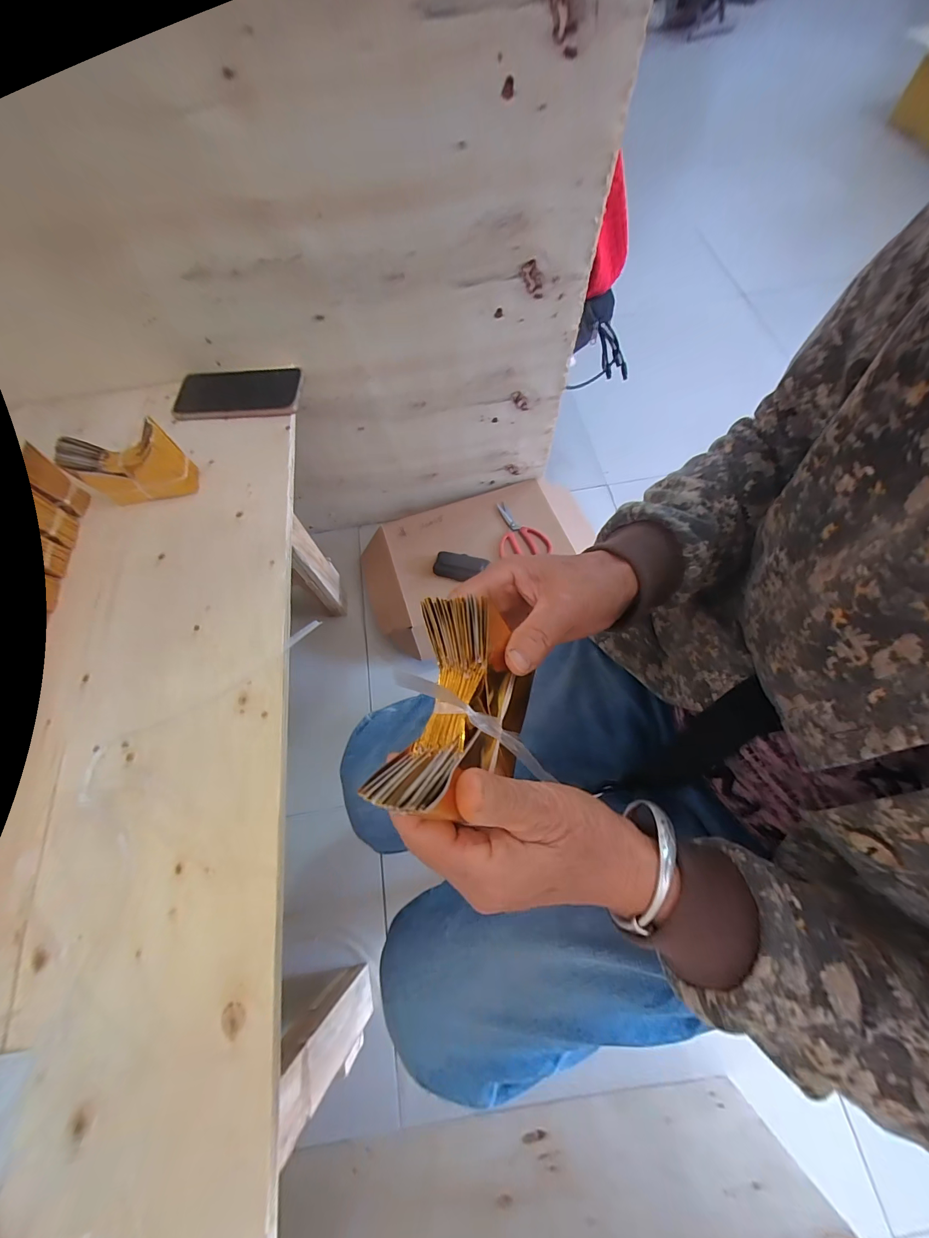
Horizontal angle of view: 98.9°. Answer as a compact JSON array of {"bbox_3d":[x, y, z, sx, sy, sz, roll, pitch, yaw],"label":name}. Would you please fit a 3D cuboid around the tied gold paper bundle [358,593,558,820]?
[{"bbox_3d":[0.000,0.043,0.195,0.071,0.048,0.099,6,67,5],"label":"tied gold paper bundle"}]

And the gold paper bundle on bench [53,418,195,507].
[{"bbox_3d":[-0.355,-0.165,0.433,0.104,0.074,0.032,-13,67,-3],"label":"gold paper bundle on bench"}]

